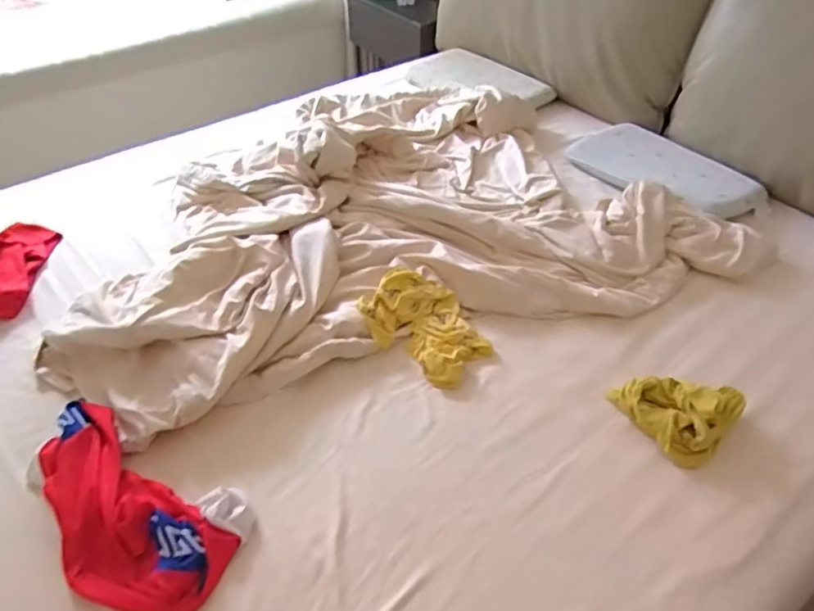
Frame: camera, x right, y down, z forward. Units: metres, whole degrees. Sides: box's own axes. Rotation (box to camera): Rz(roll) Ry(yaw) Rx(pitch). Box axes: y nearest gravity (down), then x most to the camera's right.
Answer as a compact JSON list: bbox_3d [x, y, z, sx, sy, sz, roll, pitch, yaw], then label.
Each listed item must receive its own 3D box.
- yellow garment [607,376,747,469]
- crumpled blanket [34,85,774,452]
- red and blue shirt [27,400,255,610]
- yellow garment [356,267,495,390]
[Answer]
[{"bbox_3d":[0.480,0.166,1.073,0.177,0.083,0.177,-29,51,-28],"label":"yellow garment"},{"bbox_3d":[-0.085,-0.302,1.498,1.400,0.126,1.100,-15,45,-14],"label":"crumpled blanket"},{"bbox_3d":[-0.432,0.305,0.921,0.389,0.055,0.210,21,48,22],"label":"red and blue shirt"},{"bbox_3d":[0.039,0.031,1.208,0.251,0.054,0.191,28,51,27],"label":"yellow garment"}]

